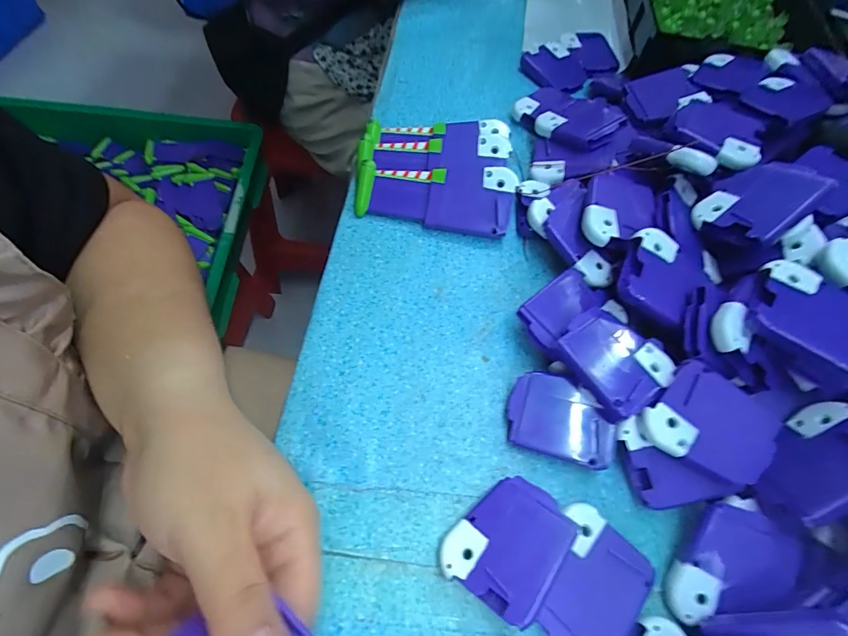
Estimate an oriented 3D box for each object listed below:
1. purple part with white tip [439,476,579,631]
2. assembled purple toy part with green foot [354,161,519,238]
[{"bbox_3d":[0.044,0.115,0.215,0.050,0.008,0.060,29,61,30],"label":"purple part with white tip"},{"bbox_3d":[0.007,-0.094,0.325,0.118,0.016,0.050,11,92,6],"label":"assembled purple toy part with green foot"}]

